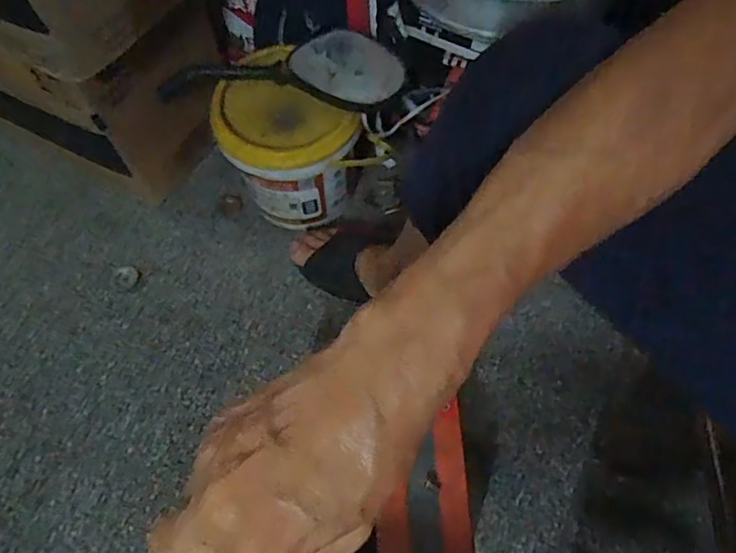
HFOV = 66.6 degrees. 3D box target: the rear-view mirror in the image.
[{"bbox_3d":[-0.097,-0.230,0.624,0.276,0.042,0.080,3,62,3],"label":"rear-view mirror"}]

